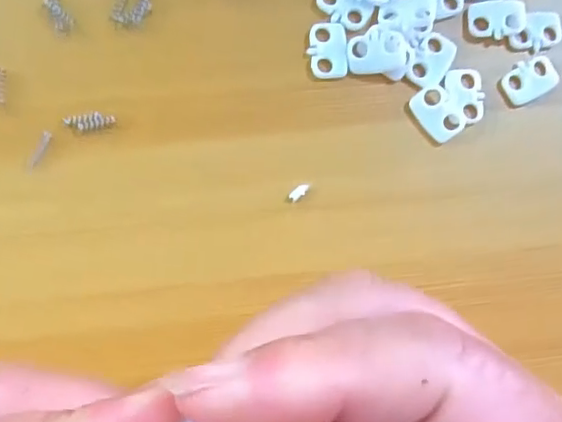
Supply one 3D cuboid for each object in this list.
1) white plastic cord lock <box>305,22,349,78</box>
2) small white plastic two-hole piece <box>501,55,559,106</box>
[{"bbox_3d":[0.015,-0.053,0.194,0.013,0.004,0.018,-2,85,-6],"label":"white plastic cord lock"},{"bbox_3d":[0.084,-0.044,0.199,0.019,0.004,0.013,-27,88,-7],"label":"small white plastic two-hole piece"}]

